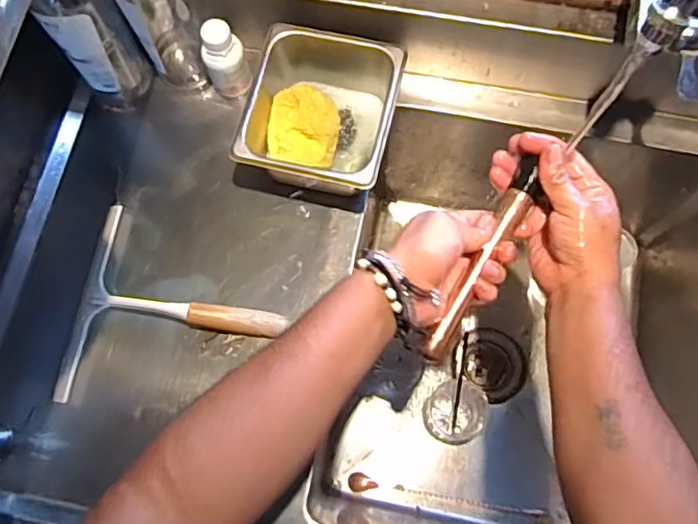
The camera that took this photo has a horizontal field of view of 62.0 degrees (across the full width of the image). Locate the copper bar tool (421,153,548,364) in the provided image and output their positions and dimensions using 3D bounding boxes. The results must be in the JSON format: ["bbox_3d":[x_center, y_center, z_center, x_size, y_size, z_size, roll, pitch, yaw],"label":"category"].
[{"bbox_3d":[0.118,0.001,0.506,0.024,0.018,0.189,30,86,9],"label":"copper bar tool"}]

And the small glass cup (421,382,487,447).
[{"bbox_3d":[0.160,0.228,0.882,0.087,0.047,0.090,0,74,0],"label":"small glass cup"}]

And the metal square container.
[{"bbox_3d":[-0.030,-0.168,0.683,0.158,0.109,0.175,11,74,4],"label":"metal square container"}]

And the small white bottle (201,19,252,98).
[{"bbox_3d":[-0.149,-0.243,0.700,0.046,0.102,0.039,-2,74,0],"label":"small white bottle"}]

